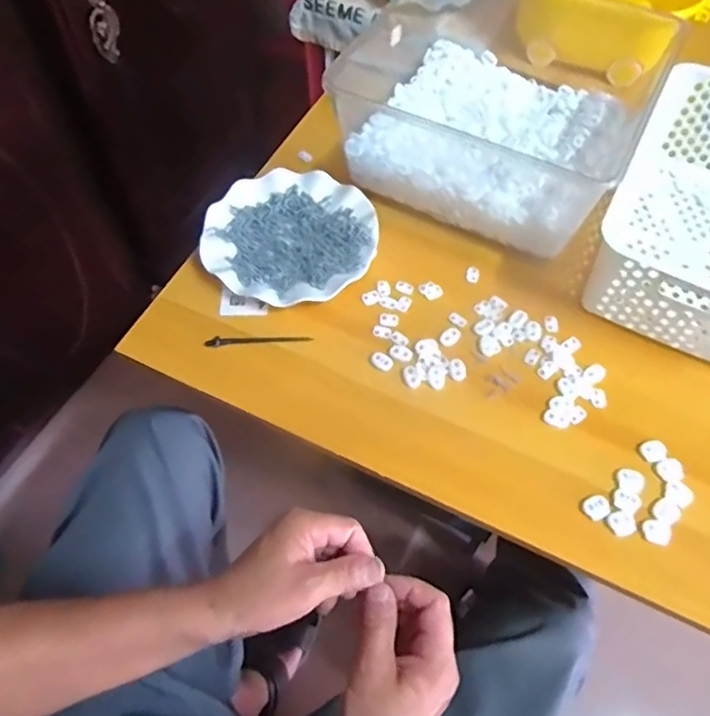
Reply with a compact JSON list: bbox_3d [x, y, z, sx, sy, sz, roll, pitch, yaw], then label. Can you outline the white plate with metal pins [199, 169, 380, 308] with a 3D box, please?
[{"bbox_3d":[-0.070,-0.131,0.664,0.180,0.022,0.178,1,59,-1],"label":"white plate with metal pins"}]

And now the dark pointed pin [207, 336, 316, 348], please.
[{"bbox_3d":[-0.095,-0.017,0.602,0.103,0.005,0.011,-3,59,-3],"label":"dark pointed pin"}]

